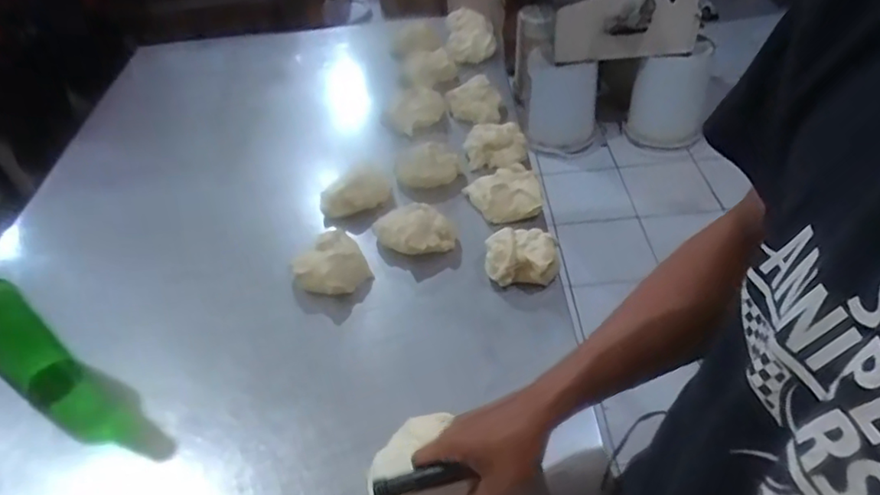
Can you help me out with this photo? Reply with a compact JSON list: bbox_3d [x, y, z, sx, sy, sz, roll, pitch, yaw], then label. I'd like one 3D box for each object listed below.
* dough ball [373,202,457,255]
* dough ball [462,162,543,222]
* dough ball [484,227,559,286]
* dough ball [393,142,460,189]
[{"bbox_3d":[-0.041,-0.032,0.907,0.128,0.042,0.086,-4,44,4],"label":"dough ball"},{"bbox_3d":[0.102,-0.082,0.932,0.103,0.046,0.098,-15,44,-8],"label":"dough ball"},{"bbox_3d":[0.109,0.012,0.808,0.099,0.055,0.073,0,44,7],"label":"dough ball"},{"bbox_3d":[-0.025,-0.138,0.987,0.105,0.038,0.069,-22,46,-14],"label":"dough ball"}]

